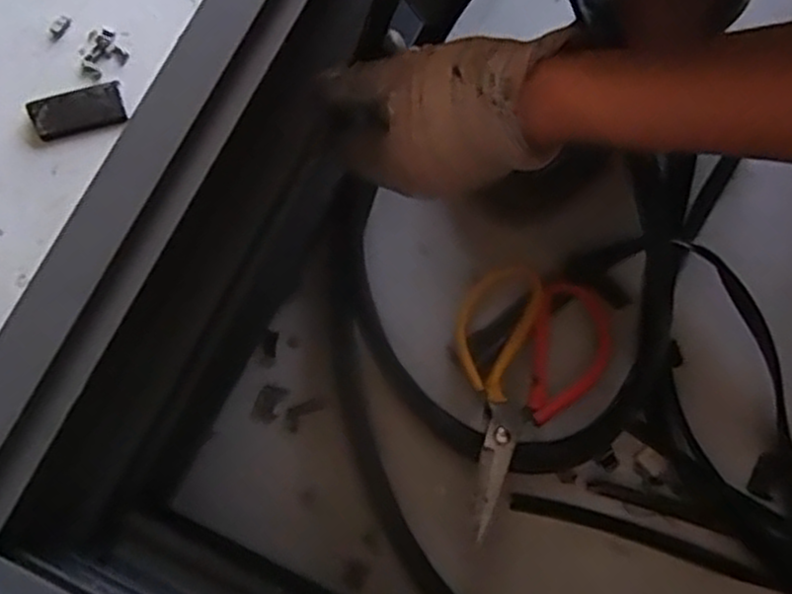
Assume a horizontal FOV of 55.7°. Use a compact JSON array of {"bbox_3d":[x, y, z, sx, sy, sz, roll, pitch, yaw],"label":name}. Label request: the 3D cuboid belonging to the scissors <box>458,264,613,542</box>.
[{"bbox_3d":[0.081,0.061,0.498,0.100,0.025,0.179,21,64,4],"label":"scissors"}]

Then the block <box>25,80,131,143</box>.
[{"bbox_3d":[-0.236,-0.138,0.552,0.067,0.013,0.032,-15,78,-4],"label":"block"}]

